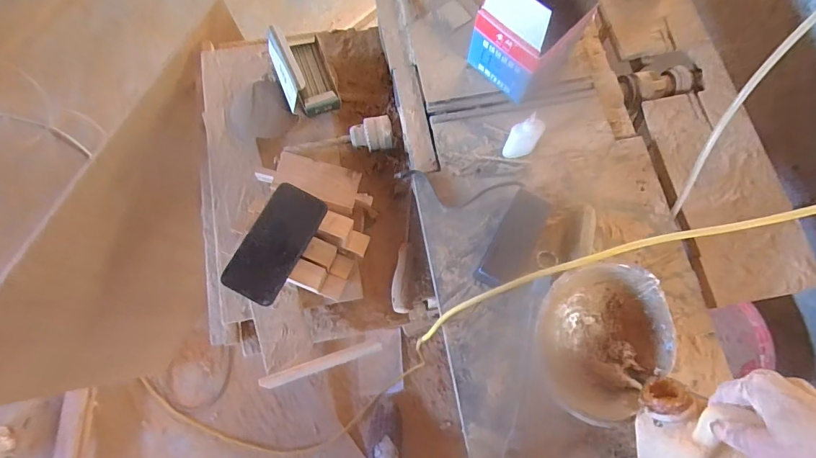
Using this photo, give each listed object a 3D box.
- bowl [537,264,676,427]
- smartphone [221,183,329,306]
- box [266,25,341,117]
[{"bbox_3d":[0.231,0.134,0.491,0.161,0.076,0.178,-11,75,-3],"label":"bowl"},{"bbox_3d":[-0.173,0.018,0.536,0.075,0.012,0.153,29,79,-2],"label":"smartphone"},{"bbox_3d":[-0.166,-0.253,0.646,0.087,0.075,0.128,-21,75,-6],"label":"box"}]

